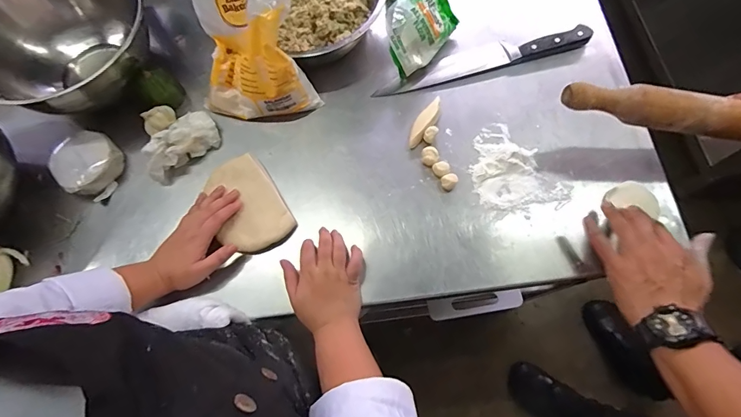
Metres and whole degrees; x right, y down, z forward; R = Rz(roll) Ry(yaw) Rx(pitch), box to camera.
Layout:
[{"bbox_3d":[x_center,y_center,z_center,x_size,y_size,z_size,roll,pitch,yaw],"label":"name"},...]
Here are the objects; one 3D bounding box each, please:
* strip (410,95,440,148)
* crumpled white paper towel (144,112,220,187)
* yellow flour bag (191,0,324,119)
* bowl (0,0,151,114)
[{"bbox_3d":[0.082,-0.132,0.621,0.025,0.015,0.087,29,75,10],"label":"strip"},{"bbox_3d":[-0.293,-0.102,0.610,0.075,0.045,0.120,39,77,13],"label":"crumpled white paper towel"},{"bbox_3d":[-0.172,-0.244,0.574,0.159,0.188,0.149,-1,72,1],"label":"yellow flour bag"},{"bbox_3d":[-0.466,-0.256,0.622,0.234,0.127,0.250,0,72,1],"label":"bowl"}]

